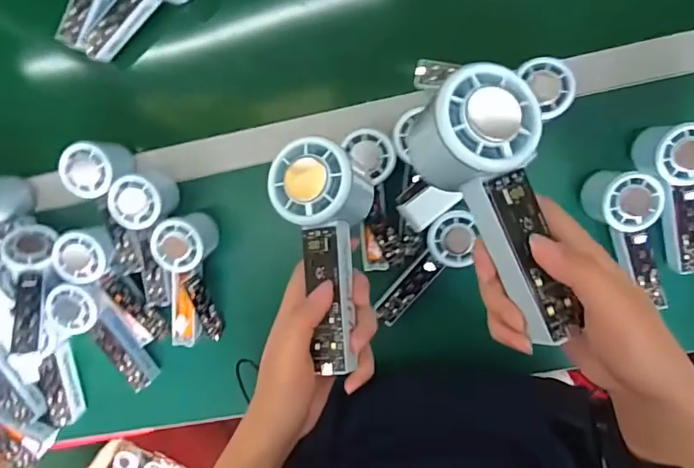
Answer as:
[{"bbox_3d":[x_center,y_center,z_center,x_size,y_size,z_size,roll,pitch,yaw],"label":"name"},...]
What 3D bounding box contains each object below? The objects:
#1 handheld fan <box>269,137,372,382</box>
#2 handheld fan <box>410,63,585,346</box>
[{"bbox_3d":[-0.012,0.013,0.327,0.060,0.045,0.146,-7,89,7],"label":"handheld fan"},{"bbox_3d":[0.090,-0.016,0.276,0.064,0.054,0.154,-29,96,-9],"label":"handheld fan"}]

